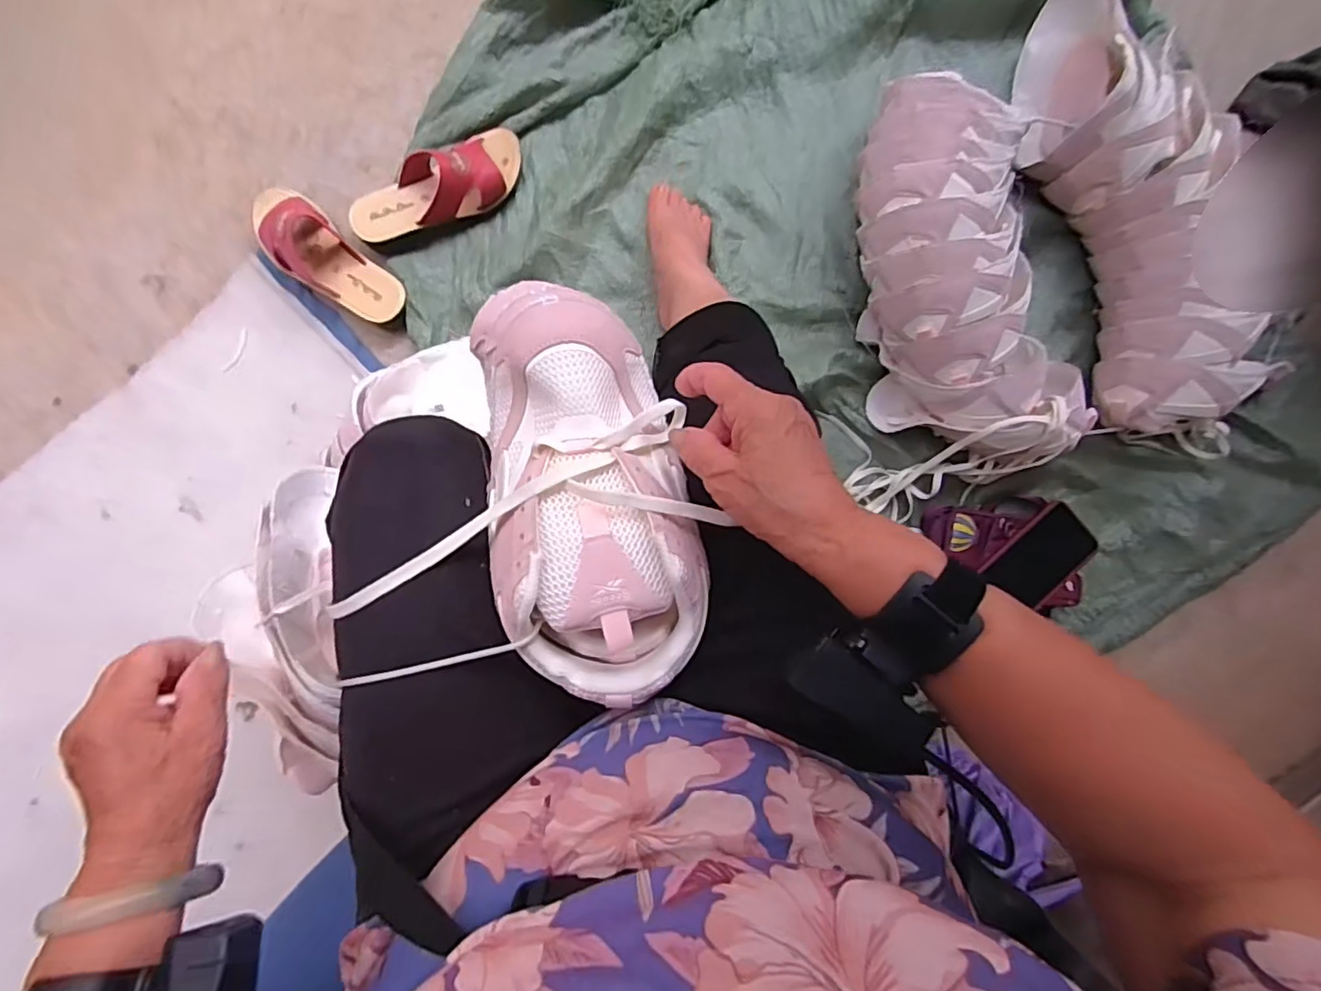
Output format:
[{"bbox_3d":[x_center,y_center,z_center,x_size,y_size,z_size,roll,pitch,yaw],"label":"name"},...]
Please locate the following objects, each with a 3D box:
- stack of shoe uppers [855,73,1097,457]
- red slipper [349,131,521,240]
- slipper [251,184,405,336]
[{"bbox_3d":[0.349,-0.254,0.720,0.196,0.148,0.437,-11,89,-4],"label":"stack of shoe uppers"},{"bbox_3d":[-0.277,-0.386,0.749,0.230,0.064,0.088,-29,91,-4],"label":"red slipper"},{"bbox_3d":[-0.416,-0.291,0.742,0.229,0.062,0.086,43,86,-2],"label":"slipper"}]

